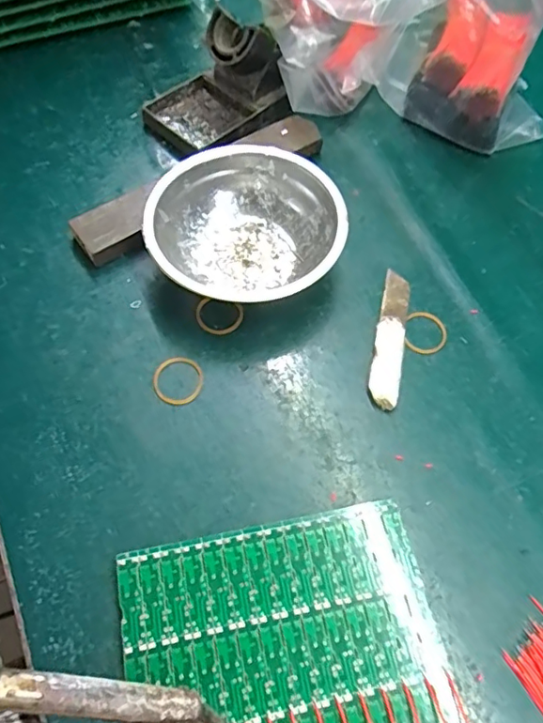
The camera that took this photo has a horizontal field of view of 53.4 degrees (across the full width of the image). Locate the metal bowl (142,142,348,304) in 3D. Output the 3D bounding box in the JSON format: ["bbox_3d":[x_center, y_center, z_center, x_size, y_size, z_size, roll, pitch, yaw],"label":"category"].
[{"bbox_3d":[-0.016,-0.086,0.366,0.128,0.043,0.121,-1,62,-1],"label":"metal bowl"}]

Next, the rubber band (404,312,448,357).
[{"bbox_3d":[0.102,-0.019,0.356,0.028,0.004,0.034,12,63,6],"label":"rubber band"}]

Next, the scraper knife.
[{"bbox_3d":[0.077,-0.016,0.353,0.018,0.005,0.101,11,63,5],"label":"scraper knife"}]

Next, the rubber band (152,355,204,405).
[{"bbox_3d":[-0.058,0.011,0.333,0.031,0.004,0.032,0,62,0],"label":"rubber band"}]

